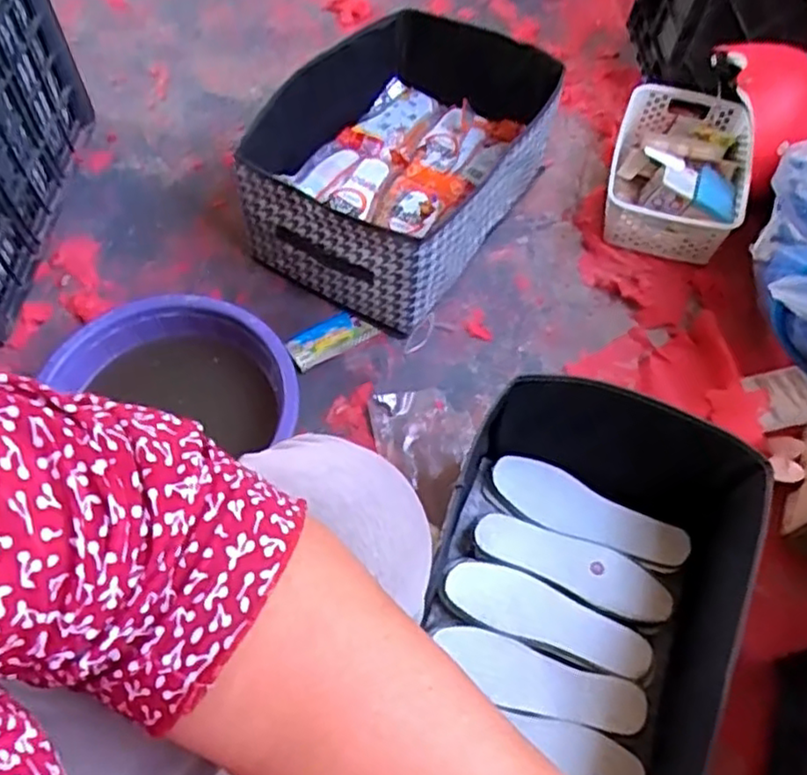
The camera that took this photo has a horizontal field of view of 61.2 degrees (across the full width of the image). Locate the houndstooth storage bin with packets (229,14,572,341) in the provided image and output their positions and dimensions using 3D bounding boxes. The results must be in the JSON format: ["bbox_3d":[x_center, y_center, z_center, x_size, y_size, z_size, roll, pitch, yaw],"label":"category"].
[{"bbox_3d":[0.009,-0.338,0.977,0.314,0.190,0.466,32,68,13],"label":"houndstooth storage bin with packets"}]

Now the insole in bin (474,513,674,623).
[{"bbox_3d":[0.189,0.194,0.758,0.215,0.018,0.069,22,66,9],"label":"insole in bin"}]

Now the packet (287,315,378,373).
[{"bbox_3d":[-0.101,-0.066,0.942,0.116,0.011,0.053,-30,77,-16],"label":"packet"}]

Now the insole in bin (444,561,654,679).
[{"bbox_3d":[0.153,0.243,0.724,0.218,0.008,0.064,19,65,8],"label":"insole in bin"}]

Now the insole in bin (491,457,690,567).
[{"bbox_3d":[0.215,0.148,0.799,0.227,0.019,0.073,26,67,11],"label":"insole in bin"}]

